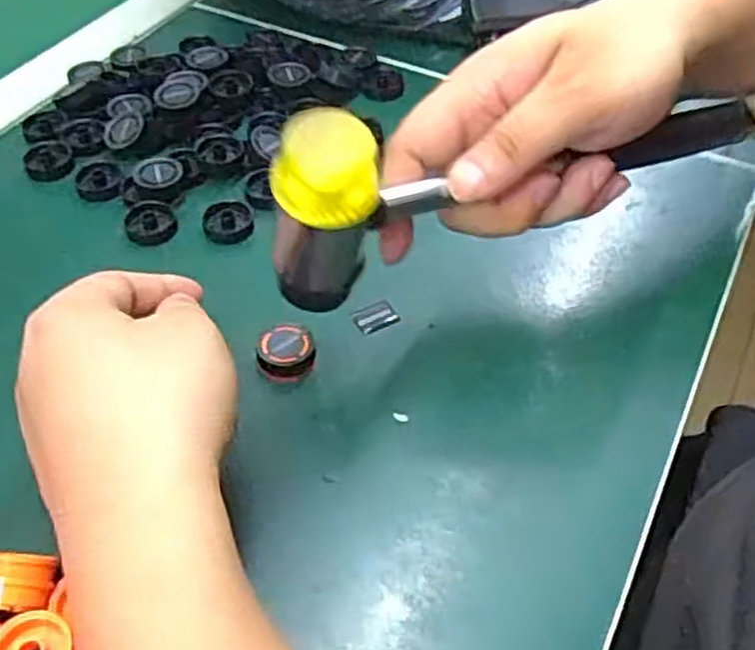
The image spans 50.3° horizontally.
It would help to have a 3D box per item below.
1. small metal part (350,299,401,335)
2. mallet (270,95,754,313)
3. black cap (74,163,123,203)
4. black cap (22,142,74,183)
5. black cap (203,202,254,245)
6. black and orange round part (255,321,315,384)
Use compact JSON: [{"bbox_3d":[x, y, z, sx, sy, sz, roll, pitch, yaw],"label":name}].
[{"bbox_3d":[-0.001,-0.004,0.375,0.021,0.004,0.016,-24,52,-20],"label":"small metal part"},{"bbox_3d":[0.078,-0.063,0.313,0.253,0.057,0.034,-14,49,-24],"label":"mallet"},{"bbox_3d":[-0.150,-0.076,0.432,0.024,0.009,0.025,0,48,0],"label":"black cap"},{"bbox_3d":[-0.178,-0.088,0.435,0.027,0.006,0.026,32,56,26],"label":"black cap"},{"bbox_3d":[-0.076,-0.052,0.407,0.024,0.005,0.025,0,48,0],"label":"black cap"},{"bbox_3d":[-0.040,0.013,0.350,0.025,0.013,0.023,0,48,0],"label":"black and orange round part"}]

